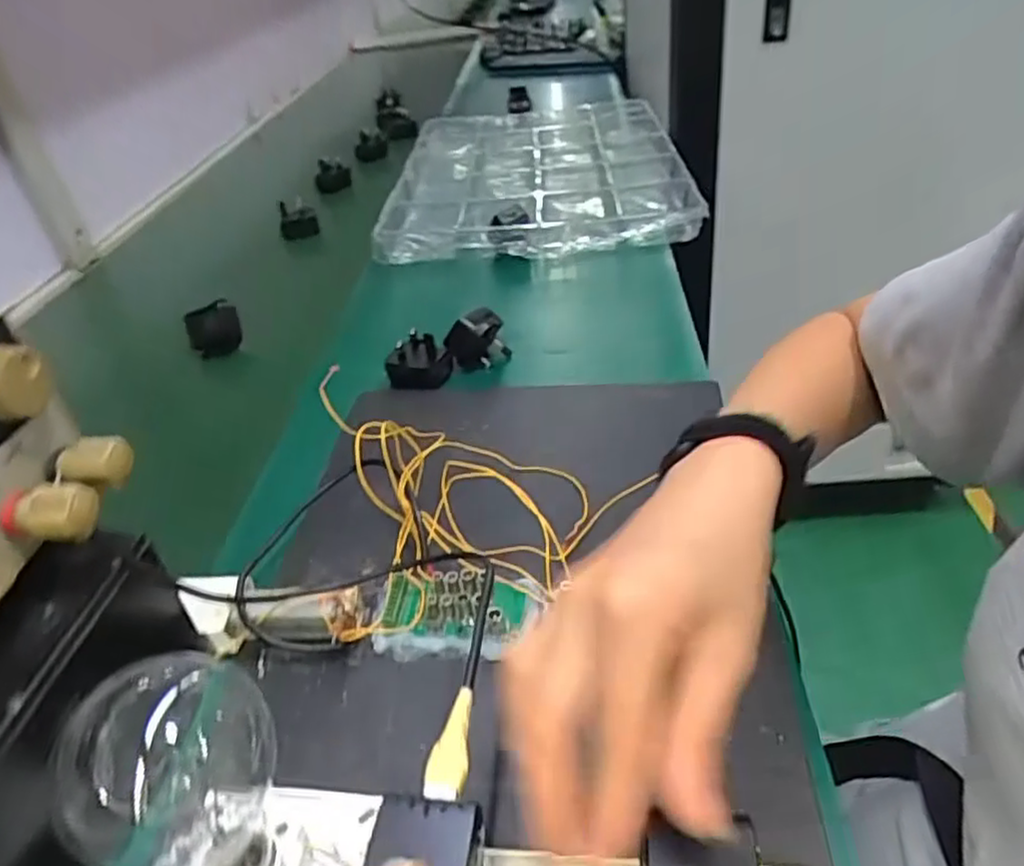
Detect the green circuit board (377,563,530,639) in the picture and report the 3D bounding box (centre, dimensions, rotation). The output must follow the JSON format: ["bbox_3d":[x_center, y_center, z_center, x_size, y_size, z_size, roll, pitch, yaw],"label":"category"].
[{"bbox_3d":[-0.033,0.095,0.404,0.078,0.021,0.043,0,35,10],"label":"green circuit board"}]

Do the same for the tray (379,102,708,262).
[{"bbox_3d":[0.031,-0.377,0.998,0.368,0.049,0.574,-5,34,3],"label":"tray"}]

